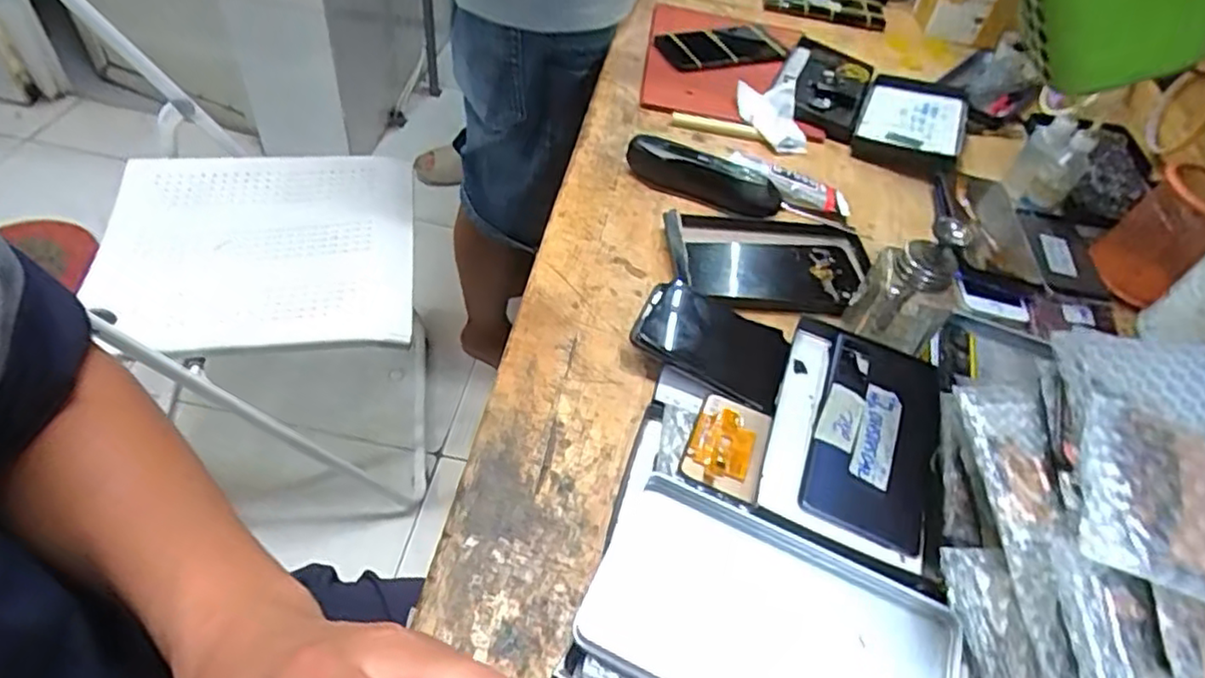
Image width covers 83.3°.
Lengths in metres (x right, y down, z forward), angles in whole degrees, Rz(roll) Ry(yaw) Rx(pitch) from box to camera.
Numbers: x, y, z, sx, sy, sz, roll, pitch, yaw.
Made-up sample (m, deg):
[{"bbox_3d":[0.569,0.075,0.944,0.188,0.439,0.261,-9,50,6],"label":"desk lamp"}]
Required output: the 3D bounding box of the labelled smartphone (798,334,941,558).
[{"bbox_3d":[0.178,0.059,0.439,0.075,0.008,0.154,23,50,10],"label":"labelled smartphone"}]

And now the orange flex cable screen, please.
[{"bbox_3d":[0.079,0.068,0.429,0.047,0.006,0.073,21,50,9],"label":"orange flex cable screen"}]

